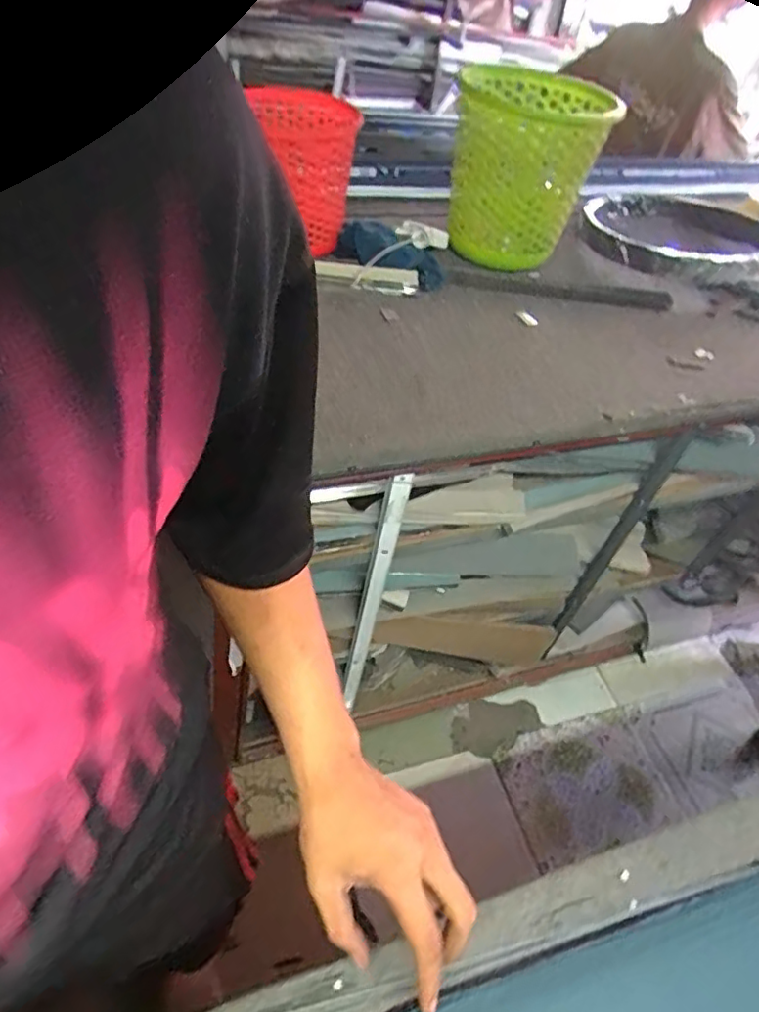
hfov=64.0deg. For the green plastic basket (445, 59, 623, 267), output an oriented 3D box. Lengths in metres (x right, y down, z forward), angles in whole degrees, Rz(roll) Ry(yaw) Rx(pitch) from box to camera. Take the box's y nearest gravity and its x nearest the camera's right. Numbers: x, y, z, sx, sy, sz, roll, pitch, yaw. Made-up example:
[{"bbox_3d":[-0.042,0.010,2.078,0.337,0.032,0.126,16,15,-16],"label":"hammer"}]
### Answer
[{"bbox_3d":[0.198,-0.463,0.879,0.191,0.242,0.192,12,47,1],"label":"green plastic basket"}]

